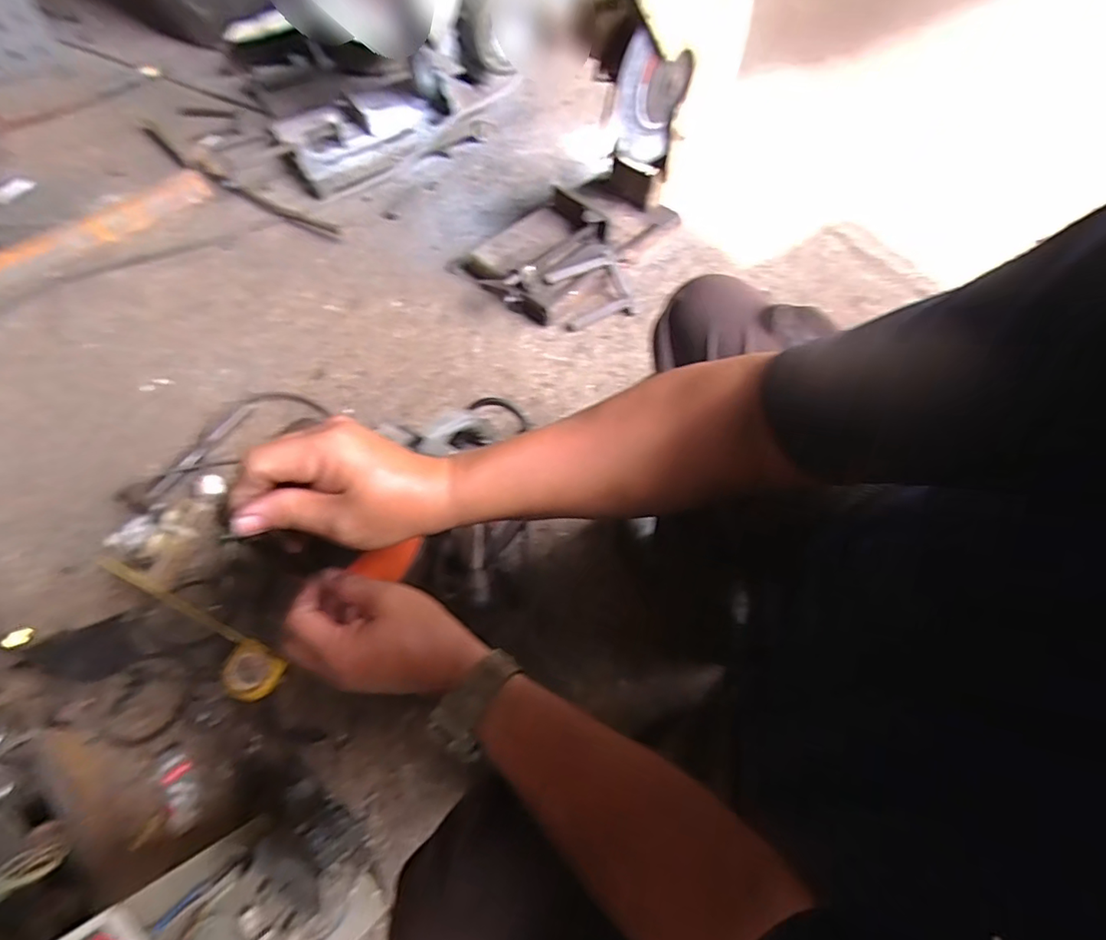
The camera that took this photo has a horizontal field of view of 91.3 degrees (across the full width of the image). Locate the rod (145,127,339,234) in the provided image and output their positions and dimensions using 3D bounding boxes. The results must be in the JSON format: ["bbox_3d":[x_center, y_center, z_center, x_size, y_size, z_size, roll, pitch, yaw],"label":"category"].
[{"bbox_3d":[-0.843,-0.750,1.395,0.715,0.034,0.069,29,64,15],"label":"rod"}]

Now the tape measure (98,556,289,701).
[{"bbox_3d":[-0.567,0.247,0.829,0.347,0.054,0.075,23,63,12],"label":"tape measure"}]

